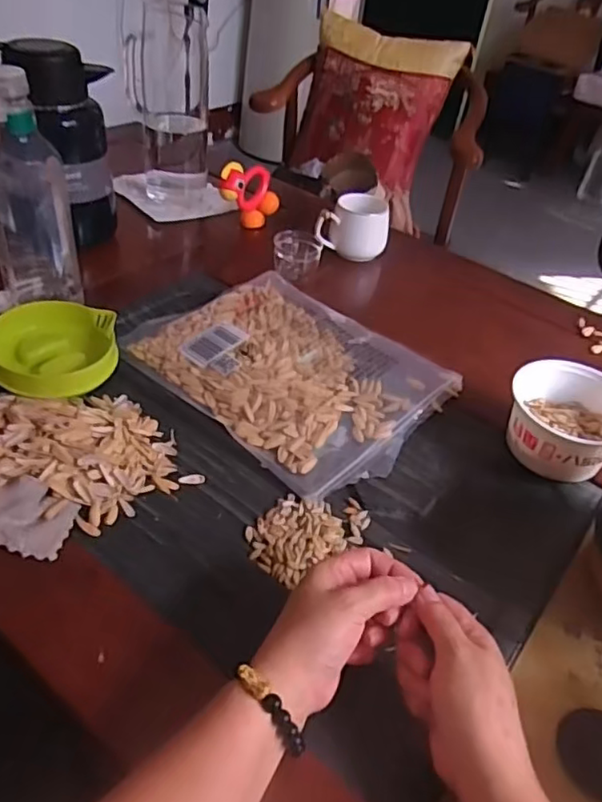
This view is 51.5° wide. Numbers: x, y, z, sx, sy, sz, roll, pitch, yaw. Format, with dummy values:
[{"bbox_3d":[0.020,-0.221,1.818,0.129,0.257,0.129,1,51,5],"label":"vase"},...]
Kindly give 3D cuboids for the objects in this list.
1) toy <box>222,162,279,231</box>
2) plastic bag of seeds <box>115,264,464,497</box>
[{"bbox_3d":[-0.074,-0.302,0.915,0.041,0.091,0.108,24,44,18],"label":"toy"},{"bbox_3d":[-0.006,-0.040,0.673,0.295,0.031,0.231,34,47,27],"label":"plastic bag of seeds"}]

